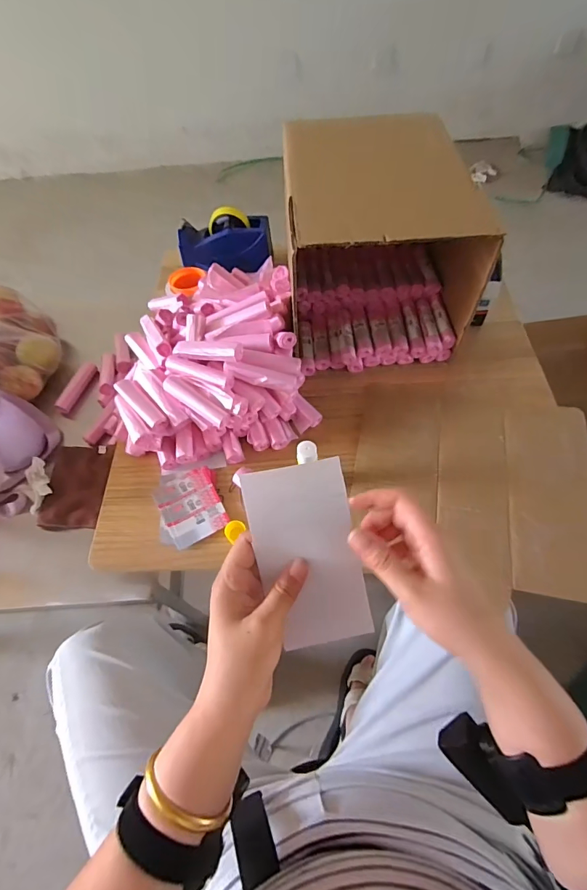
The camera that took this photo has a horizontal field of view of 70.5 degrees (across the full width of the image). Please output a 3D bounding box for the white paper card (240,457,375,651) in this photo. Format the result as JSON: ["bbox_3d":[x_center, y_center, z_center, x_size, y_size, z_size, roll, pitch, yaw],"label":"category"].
[{"bbox_3d":[0.013,0.092,0.334,0.078,0.161,0.009,-12,17,0],"label":"white paper card"}]

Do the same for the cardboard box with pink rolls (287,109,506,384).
[{"bbox_3d":[0.143,-0.343,0.748,0.294,0.261,0.338,-3,59,2],"label":"cardboard box with pink rolls"}]

